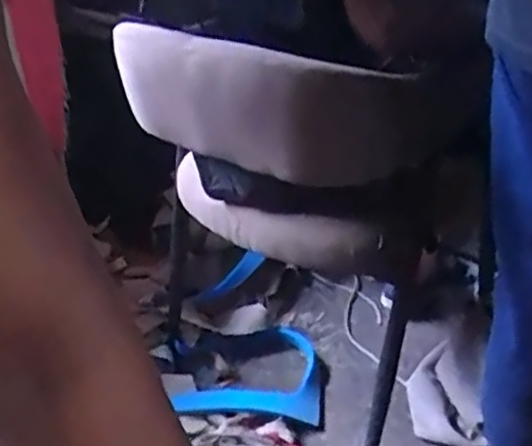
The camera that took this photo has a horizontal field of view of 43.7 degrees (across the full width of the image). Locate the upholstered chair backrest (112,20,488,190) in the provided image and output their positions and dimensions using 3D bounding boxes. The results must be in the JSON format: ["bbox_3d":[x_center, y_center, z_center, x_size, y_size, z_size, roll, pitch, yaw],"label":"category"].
[{"bbox_3d":[-0.042,-0.158,0.892,0.450,0.169,0.085,13,36,24],"label":"upholstered chair backrest"}]

